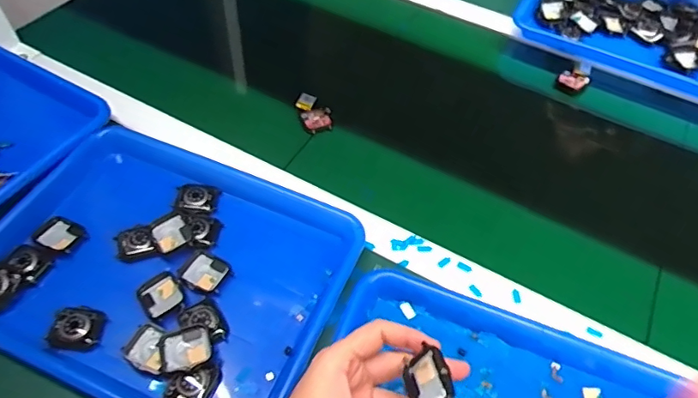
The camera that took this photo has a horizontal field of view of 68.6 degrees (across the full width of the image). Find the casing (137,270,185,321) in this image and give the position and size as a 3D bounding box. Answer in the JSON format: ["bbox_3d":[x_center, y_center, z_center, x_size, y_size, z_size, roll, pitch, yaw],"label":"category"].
[{"bbox_3d":[-0.177,0.092,0.485,0.037,0.007,0.044,-36,63,-24],"label":"casing"}]

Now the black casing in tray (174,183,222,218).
[{"bbox_3d":[-0.165,0.001,0.550,0.046,0.010,0.037,12,55,7],"label":"black casing in tray"}]

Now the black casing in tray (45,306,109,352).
[{"bbox_3d":[-0.247,0.118,0.466,0.046,0.008,0.038,5,54,2],"label":"black casing in tray"}]

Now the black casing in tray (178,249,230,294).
[{"bbox_3d":[-0.141,0.072,0.501,0.042,0.007,0.038,24,57,15],"label":"black casing in tray"}]

